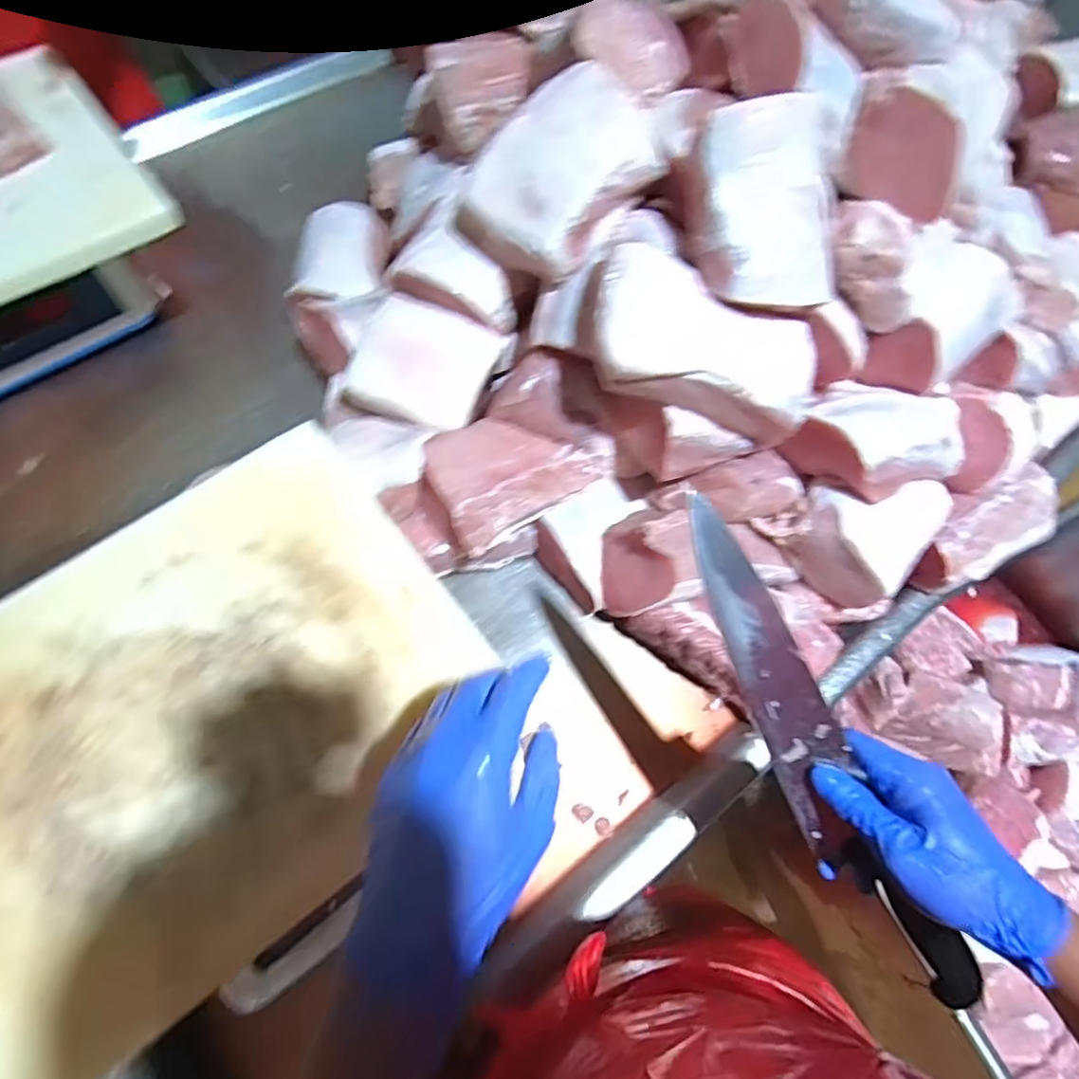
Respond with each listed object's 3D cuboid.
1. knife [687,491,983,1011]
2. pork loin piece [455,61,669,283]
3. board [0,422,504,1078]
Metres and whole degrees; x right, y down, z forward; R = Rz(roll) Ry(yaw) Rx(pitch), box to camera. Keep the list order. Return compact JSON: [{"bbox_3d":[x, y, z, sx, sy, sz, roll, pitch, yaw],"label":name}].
[{"bbox_3d":[0.173,0.139,0.405,0.045,0.030,0.355,-29,94,-15],"label":"knife"},{"bbox_3d":[0.020,-0.322,0.579,0.130,0.065,0.173,41,97,6],"label":"pork loin piece"},{"bbox_3d":[-0.239,0.117,0.431,0.373,0.023,0.304,-35,72,-17],"label":"board"}]

